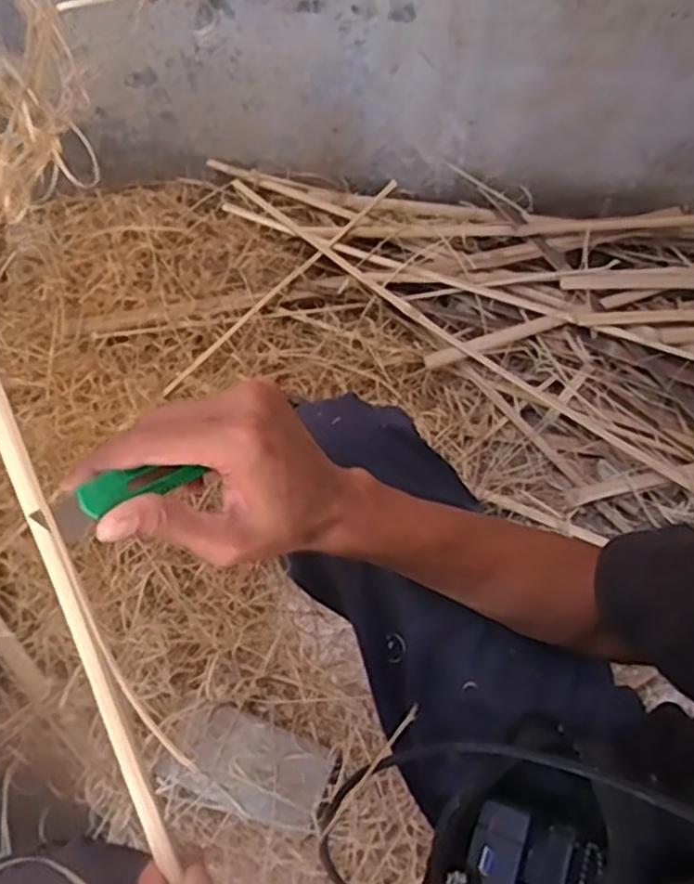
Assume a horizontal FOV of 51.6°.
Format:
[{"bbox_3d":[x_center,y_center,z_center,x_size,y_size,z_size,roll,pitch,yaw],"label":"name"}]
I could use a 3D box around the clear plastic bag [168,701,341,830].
[{"bbox_3d":[-0.108,0.389,0.861,0.168,0.024,0.102,20,62,8],"label":"clear plastic bag"}]

